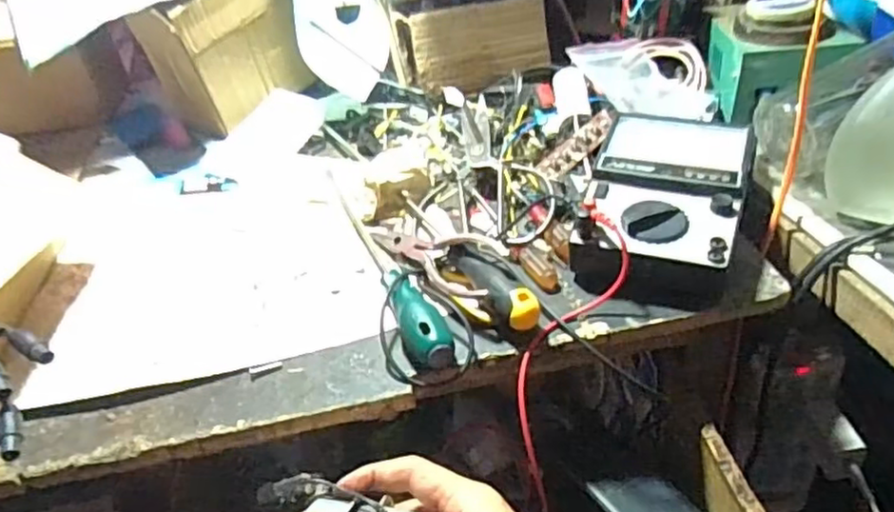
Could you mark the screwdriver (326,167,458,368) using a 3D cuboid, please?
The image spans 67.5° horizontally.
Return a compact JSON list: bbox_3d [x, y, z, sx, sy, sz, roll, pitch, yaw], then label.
[{"bbox_3d":[-0.056,-0.009,0.529,0.029,0.025,0.272,-18,39,-14],"label":"screwdriver"}]

